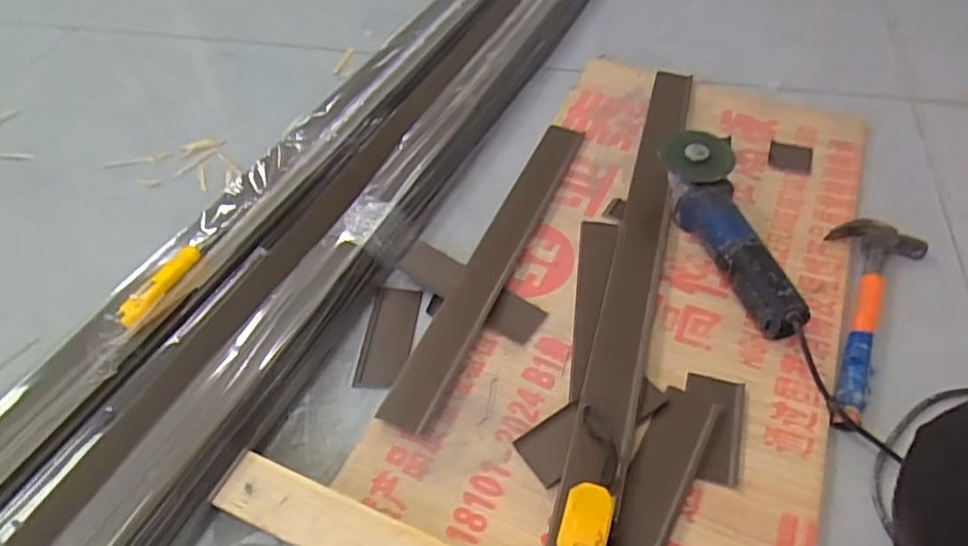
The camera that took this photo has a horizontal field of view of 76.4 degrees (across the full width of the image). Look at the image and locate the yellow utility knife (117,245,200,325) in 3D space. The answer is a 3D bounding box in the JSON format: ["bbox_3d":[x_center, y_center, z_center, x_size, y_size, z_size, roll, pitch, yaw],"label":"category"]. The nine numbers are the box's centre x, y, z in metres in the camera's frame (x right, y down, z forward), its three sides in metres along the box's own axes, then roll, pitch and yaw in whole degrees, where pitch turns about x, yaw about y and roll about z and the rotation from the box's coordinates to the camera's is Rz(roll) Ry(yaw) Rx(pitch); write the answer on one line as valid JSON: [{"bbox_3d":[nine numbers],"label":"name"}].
[{"bbox_3d":[-0.410,0.012,0.786,0.031,0.022,0.142,10,50,15],"label":"yellow utility knife"}]

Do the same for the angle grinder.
[{"bbox_3d":[0.288,-0.054,0.752,0.103,0.090,0.286,-5,48,1],"label":"angle grinder"}]

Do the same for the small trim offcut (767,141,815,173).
[{"bbox_3d":[0.446,-0.170,0.894,0.058,0.010,0.061,15,52,19],"label":"small trim offcut"}]

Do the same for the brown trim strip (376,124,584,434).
[{"bbox_3d":[0.019,-0.035,0.808,0.065,0.020,0.534,17,52,19],"label":"brown trim strip"}]

